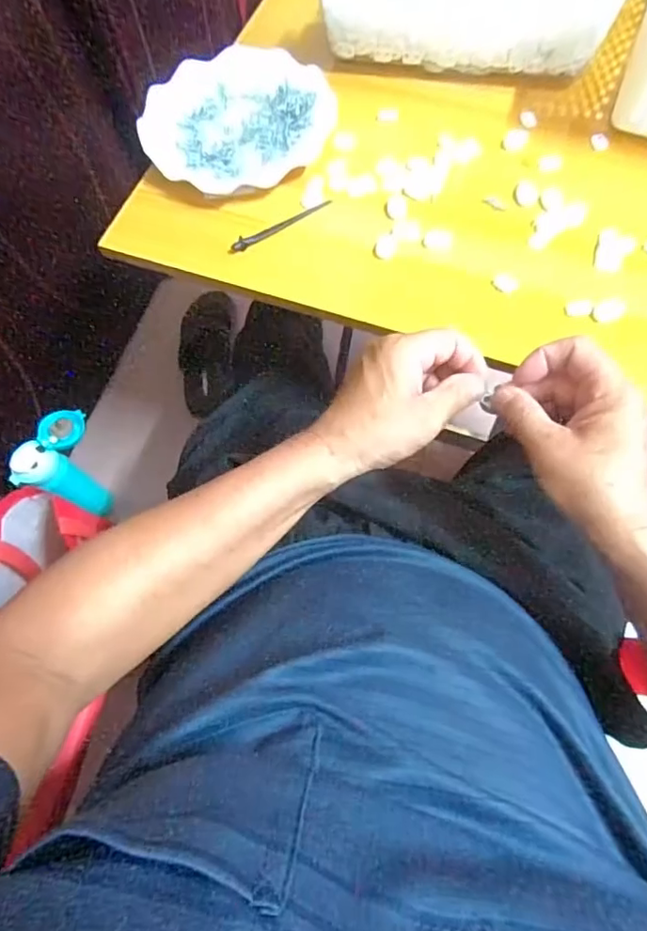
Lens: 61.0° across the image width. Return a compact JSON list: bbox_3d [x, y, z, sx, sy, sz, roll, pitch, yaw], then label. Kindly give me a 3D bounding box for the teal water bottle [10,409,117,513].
[{"bbox_3d":[-0.387,0.008,0.851,0.077,0.196,0.125,6,69,5],"label":"teal water bottle"}]

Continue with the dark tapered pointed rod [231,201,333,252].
[{"bbox_3d":[-0.039,-0.222,0.504,0.102,0.011,0.011,-32,70,-9],"label":"dark tapered pointed rod"}]

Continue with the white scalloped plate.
[{"bbox_3d":[-0.085,-0.343,0.546,0.181,0.021,0.181,-1,69,3],"label":"white scalloped plate"}]

